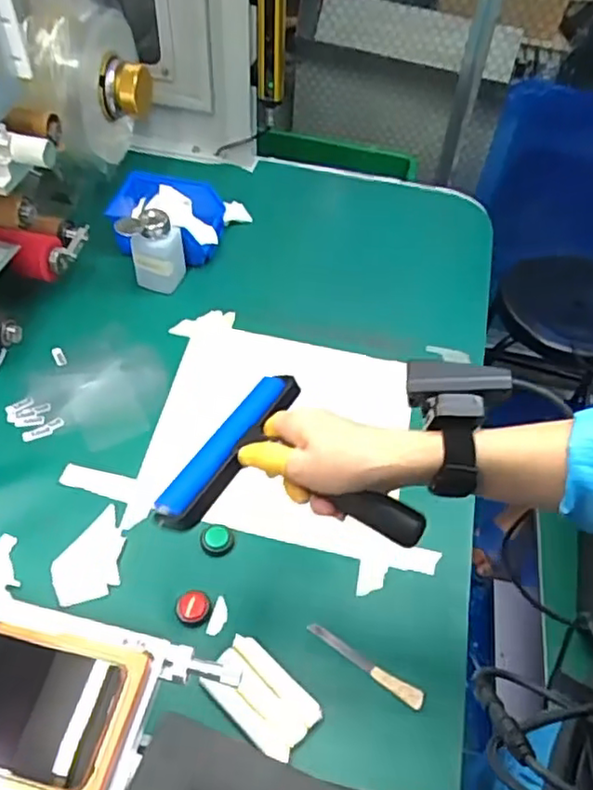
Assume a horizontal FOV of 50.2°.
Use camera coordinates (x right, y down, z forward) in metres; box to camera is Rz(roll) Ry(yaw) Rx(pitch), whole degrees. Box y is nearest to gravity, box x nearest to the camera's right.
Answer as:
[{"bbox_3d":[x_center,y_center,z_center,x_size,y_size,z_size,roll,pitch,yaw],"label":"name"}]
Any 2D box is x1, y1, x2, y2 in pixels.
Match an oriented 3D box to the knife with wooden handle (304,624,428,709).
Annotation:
[{"bbox_3d":[0.058,0.232,0.546,0.112,0.004,0.015,28,52,19],"label":"knife with wooden handle"}]

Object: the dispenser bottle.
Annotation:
[{"bbox_3d":[-0.180,-0.183,0.799,0.069,0.101,0.053,4,48,-1],"label":"dispenser bottle"}]

